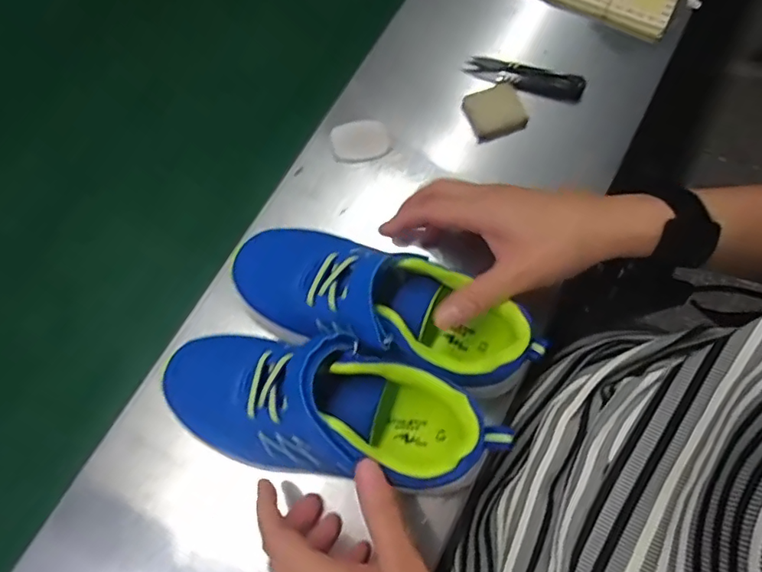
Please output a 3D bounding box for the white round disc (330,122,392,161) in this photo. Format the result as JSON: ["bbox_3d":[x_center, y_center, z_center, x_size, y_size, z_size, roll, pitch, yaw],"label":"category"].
[{"bbox_3d":[-0.017,-0.122,0.445,0.047,0.005,0.033,-10,71,-3],"label":"white round disc"}]

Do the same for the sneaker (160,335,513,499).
[{"bbox_3d":[-0.035,0.075,0.323,0.203,0.076,0.072,9,71,8],"label":"sneaker"}]

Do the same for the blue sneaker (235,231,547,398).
[{"bbox_3d":[-0.003,0.011,0.348,0.207,0.079,0.070,18,72,13],"label":"blue sneaker"}]

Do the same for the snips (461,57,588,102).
[{"bbox_3d":[0.126,-0.183,0.467,0.100,0.019,0.019,14,72,5],"label":"snips"}]

